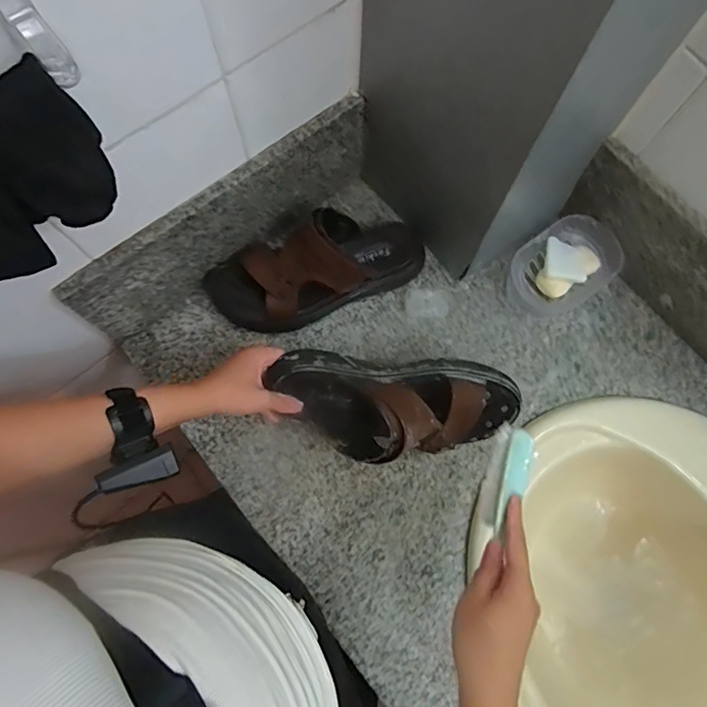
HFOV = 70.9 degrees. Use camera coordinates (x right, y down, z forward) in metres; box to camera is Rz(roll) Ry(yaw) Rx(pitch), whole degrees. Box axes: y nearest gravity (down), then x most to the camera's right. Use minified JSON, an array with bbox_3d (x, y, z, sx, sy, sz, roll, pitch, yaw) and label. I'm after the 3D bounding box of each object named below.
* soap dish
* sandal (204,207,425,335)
[{"bbox_3d":[0.284,-0.116,0.676,0.141,0.058,0.103,-36,79,-10],"label":"soap dish"},{"bbox_3d":[-0.047,-0.120,0.652,0.291,0.085,0.120,-22,77,-7],"label":"sandal"}]

